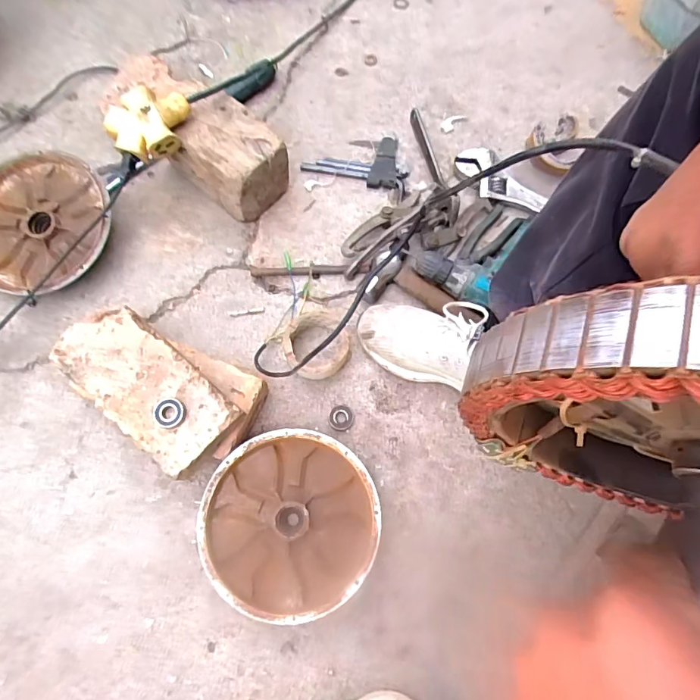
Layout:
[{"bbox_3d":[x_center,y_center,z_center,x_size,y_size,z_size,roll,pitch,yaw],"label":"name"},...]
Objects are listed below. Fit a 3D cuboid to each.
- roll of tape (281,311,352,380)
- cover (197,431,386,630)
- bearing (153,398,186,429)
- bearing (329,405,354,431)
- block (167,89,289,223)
[{"bbox_3d":[-0.048,-0.007,0.651,0.088,0.047,0.087,0,72,-1],"label":"roll of tape"},{"bbox_3d":[-0.072,0.211,0.577,0.206,0.048,0.211,39,75,10],"label":"cover"},{"bbox_3d":[-0.210,0.073,0.536,0.038,0.010,0.034,8,70,-3],"label":"bearing"},{"bbox_3d":[-0.012,0.094,0.640,0.033,0.012,0.035,3,72,0],"label":"bearing"},{"bbox_3d":[-0.184,-0.290,0.706,0.160,0.111,0.111,39,76,11],"label":"block"}]

